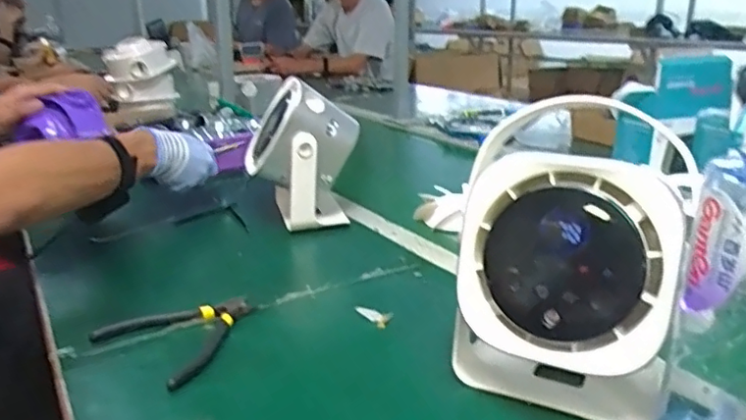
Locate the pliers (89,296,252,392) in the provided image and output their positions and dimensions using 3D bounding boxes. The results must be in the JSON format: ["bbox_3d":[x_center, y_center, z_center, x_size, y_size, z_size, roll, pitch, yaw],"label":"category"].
[{"bbox_3d":[-0.165,0.109,0.548,0.130,0.009,0.127,14,25,37],"label":"pliers"}]

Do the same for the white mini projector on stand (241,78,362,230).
[{"bbox_3d":[-0.101,-0.072,0.821,0.141,0.181,0.122,-7,20,-16],"label":"white mini projector on stand"}]

